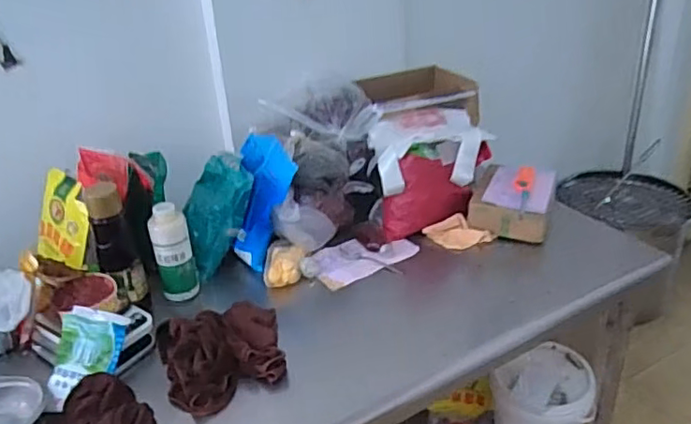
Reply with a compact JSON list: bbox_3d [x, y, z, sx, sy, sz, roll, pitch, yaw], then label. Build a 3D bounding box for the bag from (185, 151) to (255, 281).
[{"bbox_3d":[-0.271,0.005,1.241,0.130,0.273,0.084,13,0,27],"label":"bag"}]

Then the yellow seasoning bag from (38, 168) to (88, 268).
[{"bbox_3d":[-0.540,0.013,1.132,0.110,0.169,0.026,12,12,13],"label":"yellow seasoning bag"}]

